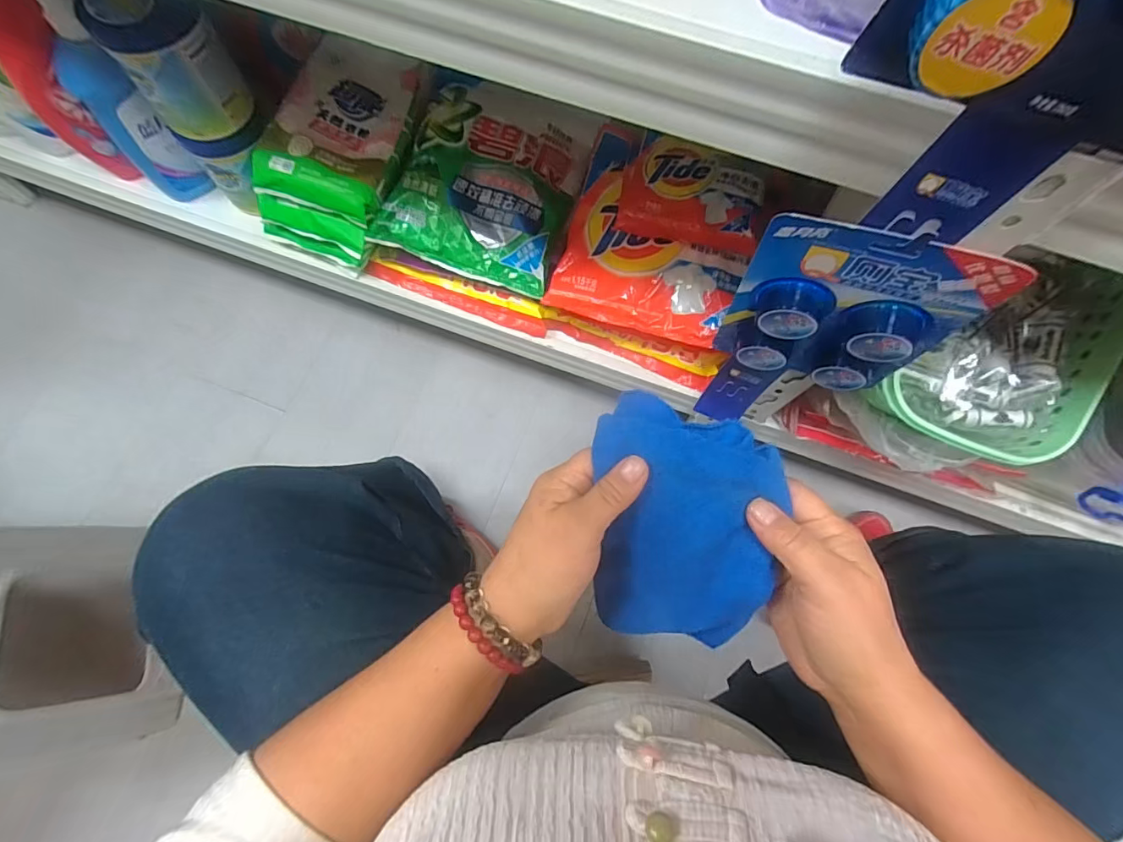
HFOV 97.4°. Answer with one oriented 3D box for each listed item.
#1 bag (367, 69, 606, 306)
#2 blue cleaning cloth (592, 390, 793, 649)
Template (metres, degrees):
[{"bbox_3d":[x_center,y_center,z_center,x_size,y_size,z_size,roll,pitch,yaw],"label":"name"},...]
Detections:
[{"bbox_3d":[-0.098,-0.329,0.670,0.233,0.080,0.253,21,73,4],"label":"bag"},{"bbox_3d":[0.073,0.067,0.299,0.106,0.018,0.155,6,106,13],"label":"blue cleaning cloth"}]

